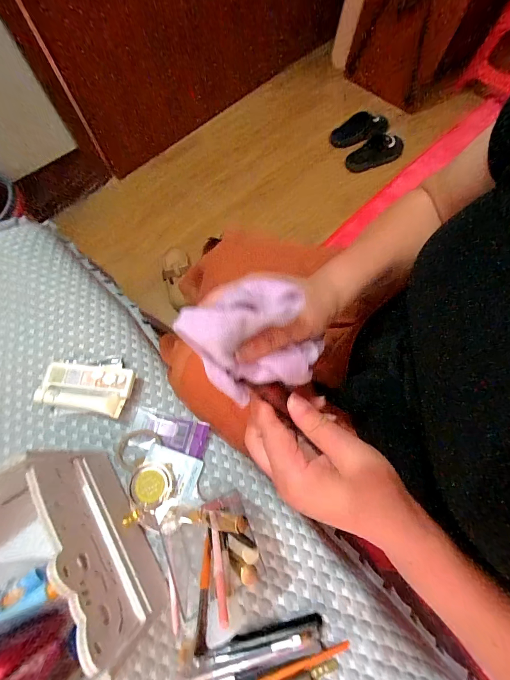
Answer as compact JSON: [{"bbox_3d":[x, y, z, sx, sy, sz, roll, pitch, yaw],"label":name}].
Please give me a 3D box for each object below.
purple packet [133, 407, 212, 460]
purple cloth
[{"bbox_3d":[-0.109,0.116,0.372,0.092,0.012,0.040,12,70,5],"label":"purple packet"},{"bbox_3d":[0.003,-0.003,0.200,0.091,0.061,0.072,-26,71,-9],"label":"purple cloth"}]

